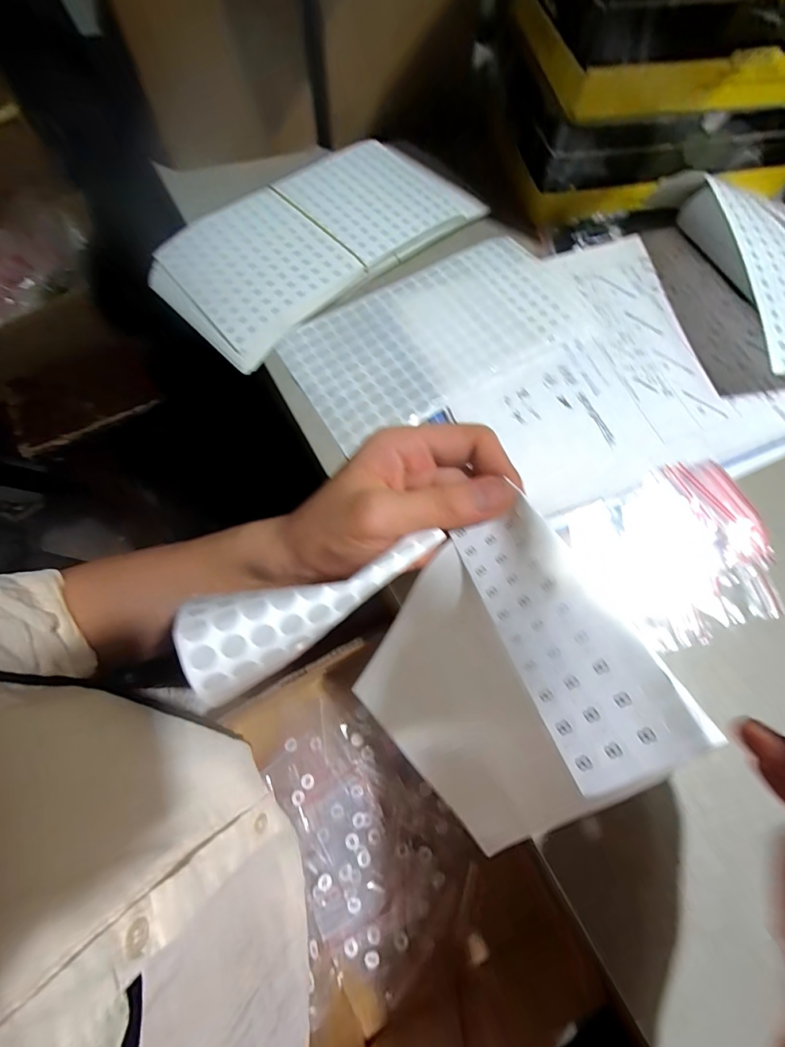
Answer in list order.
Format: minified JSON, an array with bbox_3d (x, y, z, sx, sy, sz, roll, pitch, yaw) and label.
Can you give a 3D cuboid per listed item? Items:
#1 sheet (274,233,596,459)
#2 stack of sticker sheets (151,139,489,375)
[{"bbox_3d":[0.034,-0.148,0.323,0.223,0.011,0.119,-30,71,-11],"label":"sheet"},{"bbox_3d":[-0.066,-0.242,0.352,0.256,0.024,0.129,-41,75,-14],"label":"stack of sticker sheets"}]

